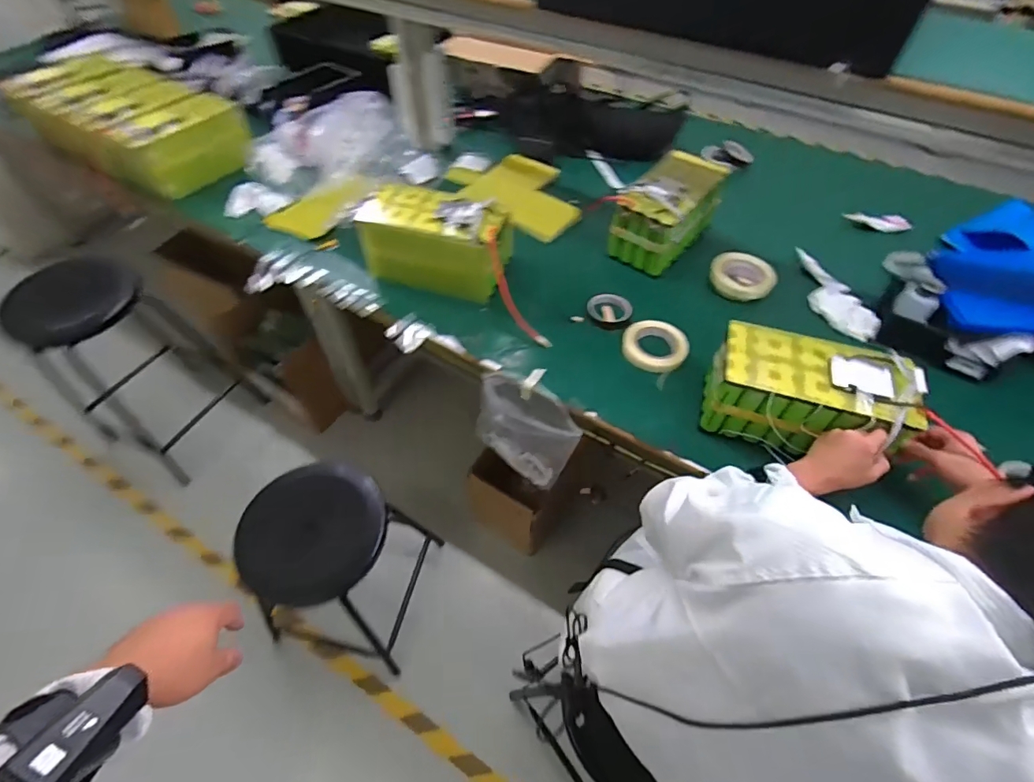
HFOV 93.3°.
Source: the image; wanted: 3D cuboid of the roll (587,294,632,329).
[{"bbox_3d":[0.185,-0.161,0.978,0.084,0.023,0.071,3,54,2],"label":"roll"}]

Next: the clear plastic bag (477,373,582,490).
[{"bbox_3d":[0.018,0.102,0.986,0.211,0.292,0.073,25,58,16],"label":"clear plastic bag"}]

